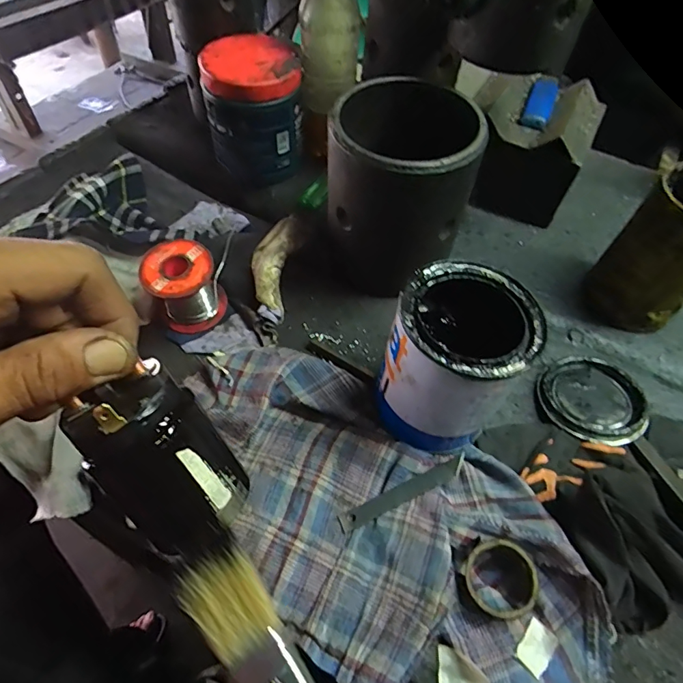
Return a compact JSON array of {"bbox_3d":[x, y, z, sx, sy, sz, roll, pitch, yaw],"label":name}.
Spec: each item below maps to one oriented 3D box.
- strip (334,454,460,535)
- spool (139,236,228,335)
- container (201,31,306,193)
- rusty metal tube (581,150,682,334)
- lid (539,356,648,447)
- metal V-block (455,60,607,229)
[{"bbox_3d":[0.040,0.099,0.296,0.089,0.004,0.014,-25,47,-8],"label":"strip"},{"bbox_3d":[-0.121,-0.039,0.359,0.053,0.062,0.050,2,55,-3],"label":"spool"},{"bbox_3d":[-0.086,-0.224,0.448,0.090,0.104,0.082,-8,56,-10],"label":"container"},{"bbox_3d":[0.254,-0.069,0.360,0.074,0.117,0.075,25,57,13],"label":"rusty metal tube"},{"bbox_3d":[0.185,0.044,0.338,0.068,0.019,0.071,2,55,-3],"label":"lid"},{"bbox_3d":[0.169,-0.199,0.452,0.134,0.088,0.106,20,56,9],"label":"metal V-block"}]

